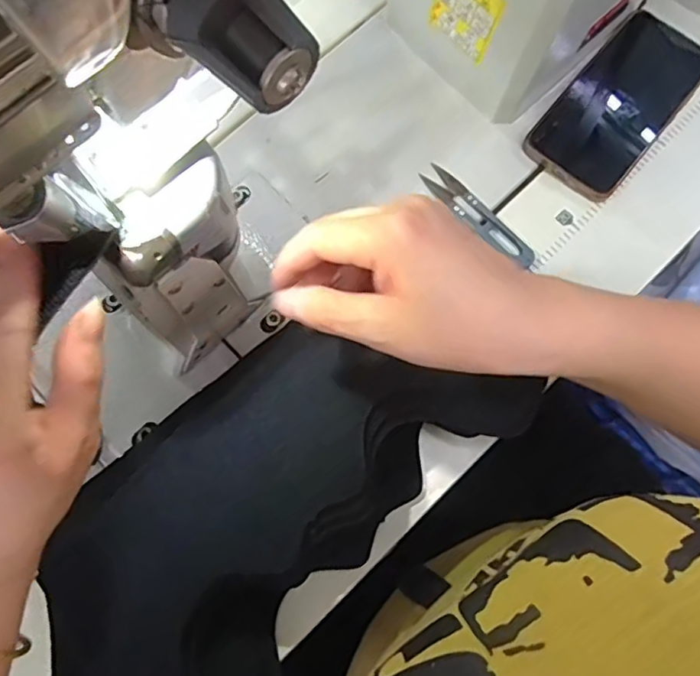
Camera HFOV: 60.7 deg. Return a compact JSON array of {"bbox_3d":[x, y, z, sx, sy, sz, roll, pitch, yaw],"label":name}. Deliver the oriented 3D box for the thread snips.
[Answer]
[{"bbox_3d":[0.094,-0.089,0.438,0.100,0.008,0.021,43,79,13],"label":"thread snips"}]

